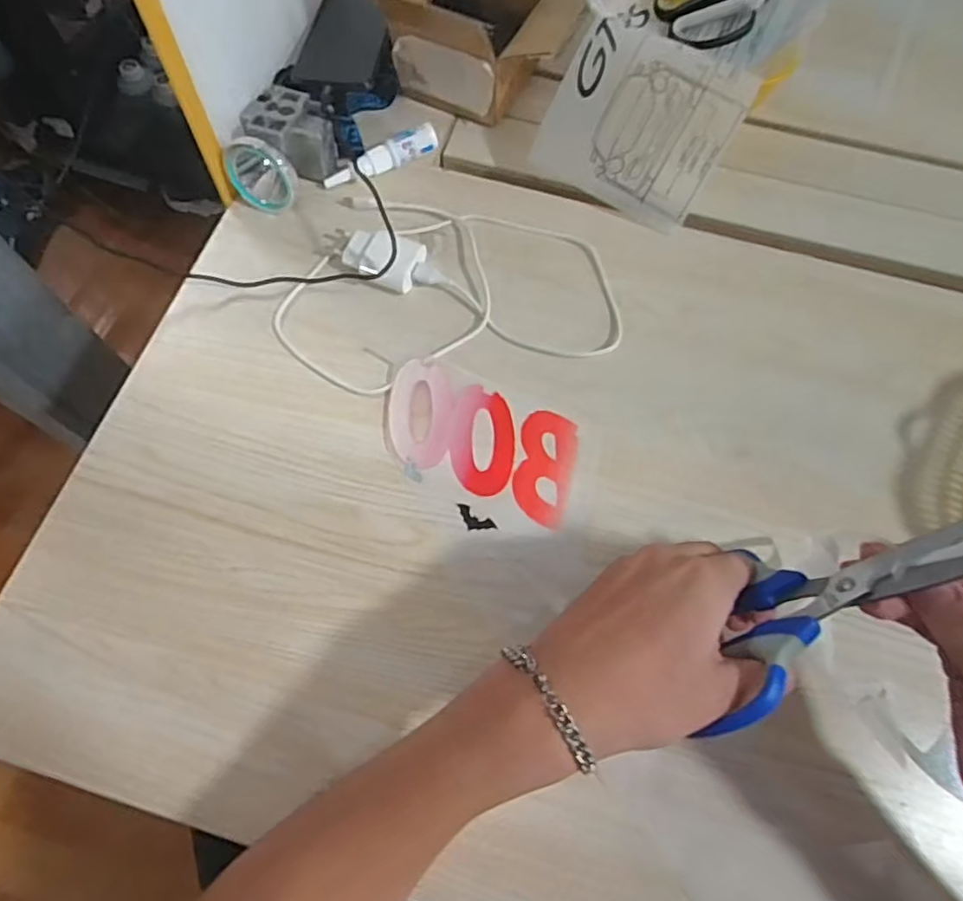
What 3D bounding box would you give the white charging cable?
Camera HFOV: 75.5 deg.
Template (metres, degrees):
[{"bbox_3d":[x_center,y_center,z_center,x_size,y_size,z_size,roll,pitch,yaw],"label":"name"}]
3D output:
[{"bbox_3d":[-0.033,-0.151,0.487,0.264,0.037,0.204,-10,68,-4],"label":"white charging cable"}]

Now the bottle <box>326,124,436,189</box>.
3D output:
[{"bbox_3d":[-0.085,-0.248,0.529,0.100,0.024,0.020,-27,71,-11],"label":"bottle"}]

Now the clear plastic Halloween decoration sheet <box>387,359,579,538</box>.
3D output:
[{"bbox_3d":[-0.004,0.000,0.445,0.142,0.005,0.111,19,69,5],"label":"clear plastic Halloween decoration sheet"}]

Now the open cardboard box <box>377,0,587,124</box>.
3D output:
[{"bbox_3d":[0.008,-0.365,0.533,0.153,0.104,0.118,28,71,11],"label":"open cardboard box"}]

